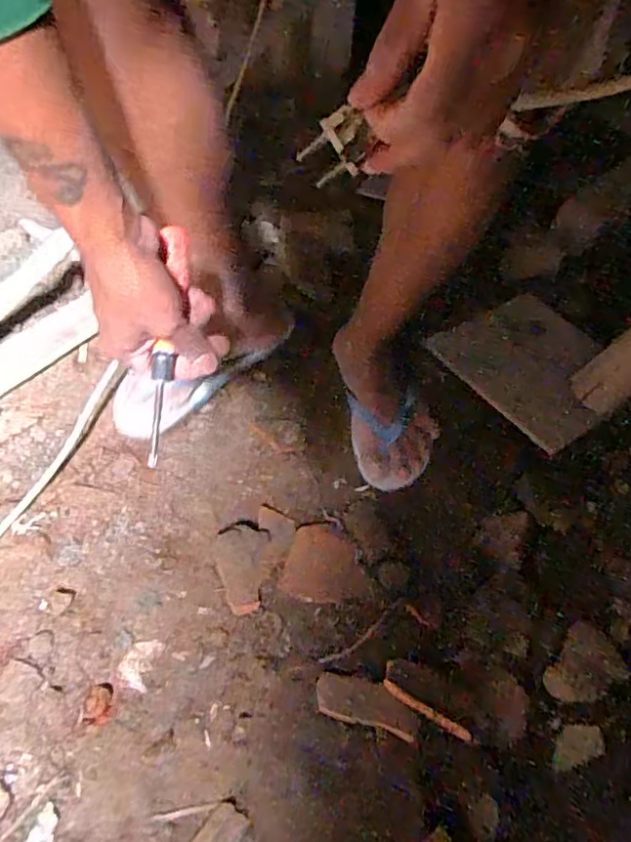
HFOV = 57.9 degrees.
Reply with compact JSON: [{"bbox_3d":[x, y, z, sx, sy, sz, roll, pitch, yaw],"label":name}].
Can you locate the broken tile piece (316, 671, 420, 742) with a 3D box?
[{"bbox_3d":[0.049,0.269,0.544,0.097,0.010,0.038,16,57,6],"label":"broken tile piece"}]

